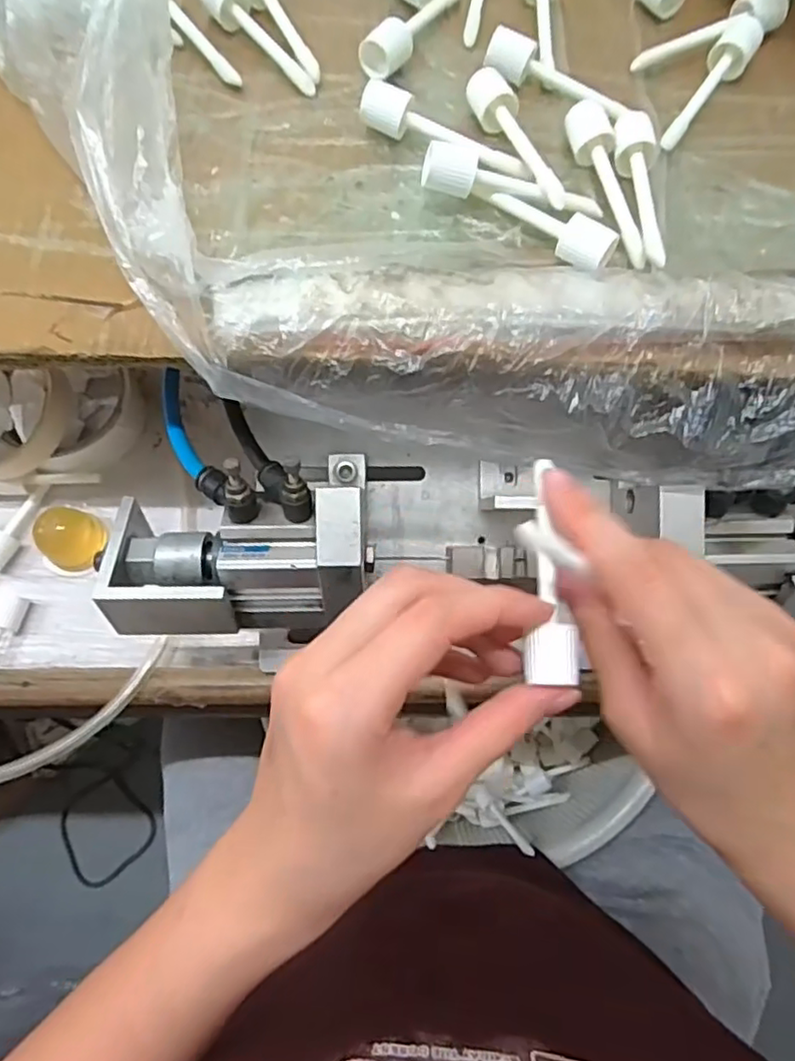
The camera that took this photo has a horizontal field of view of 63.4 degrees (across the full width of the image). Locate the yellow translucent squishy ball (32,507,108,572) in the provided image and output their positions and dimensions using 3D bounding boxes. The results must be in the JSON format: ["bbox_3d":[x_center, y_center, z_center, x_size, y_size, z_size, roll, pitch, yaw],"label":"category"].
[{"bbox_3d":[-0.194,0.004,0.381,0.030,0.032,0.034,35,77,10],"label":"yellow translucent squishy ball"}]

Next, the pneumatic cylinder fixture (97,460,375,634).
[{"bbox_3d":[-0.079,0.003,0.314,0.131,0.061,0.084,-7,74,-2],"label":"pneumatic cylinder fixture"}]

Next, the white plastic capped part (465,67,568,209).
[{"bbox_3d":[0.057,-0.175,0.293,0.018,0.016,0.083,-26,75,-7],"label":"white plastic capped part"}]

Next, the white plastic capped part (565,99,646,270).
[{"bbox_3d":[0.093,-0.155,0.288,0.019,0.016,0.082,-7,74,-2],"label":"white plastic capped part"}]

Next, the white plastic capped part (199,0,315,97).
[{"bbox_3d":[-0.069,-0.243,0.315,0.017,0.017,0.081,-39,77,-10],"label":"white plastic capped part"}]

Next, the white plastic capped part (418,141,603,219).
[{"bbox_3d":[0.052,-0.150,0.280,0.082,0.015,0.018,7,69,-14],"label":"white plastic capped part"}]

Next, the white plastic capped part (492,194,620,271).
[{"bbox_3d":[0.066,-0.130,0.276,0.057,0.016,0.015,39,77,11],"label":"white plastic capped part"}]

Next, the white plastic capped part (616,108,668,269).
[{"bbox_3d":[0.109,-0.151,0.288,0.017,0.013,0.085,1,74,0],"label":"white plastic capped part"}]

